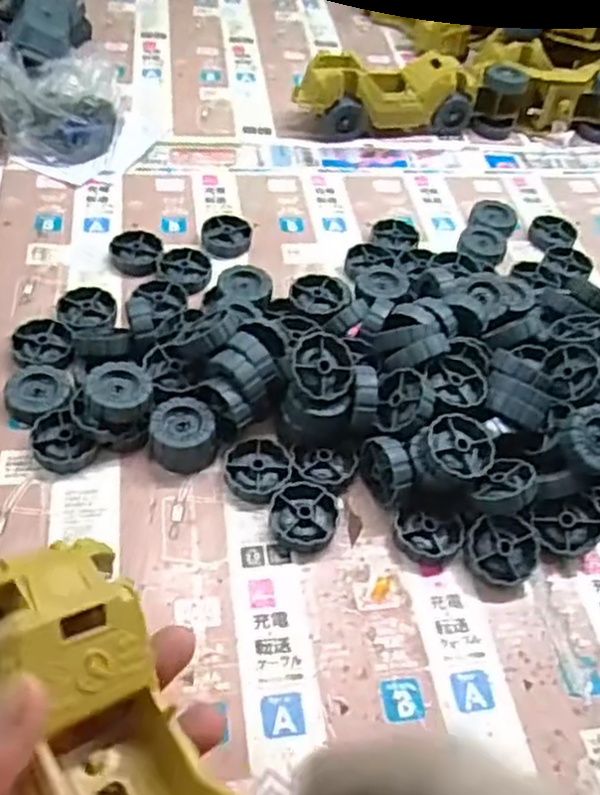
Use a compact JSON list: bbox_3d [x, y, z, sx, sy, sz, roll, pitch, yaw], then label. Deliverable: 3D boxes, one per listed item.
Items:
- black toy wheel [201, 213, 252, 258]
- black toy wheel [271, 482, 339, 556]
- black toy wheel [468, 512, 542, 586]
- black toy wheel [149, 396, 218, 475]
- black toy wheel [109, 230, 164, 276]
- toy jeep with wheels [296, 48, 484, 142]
[{"bbox_3d":[-0.057,-0.127,0.565,0.038,0.011,0.039,2,48,-3],"label":"black toy wheel"},{"bbox_3d":[0.002,0.068,0.409,0.037,0.013,0.039,2,48,-3],"label":"black toy wheel"},{"bbox_3d":[0.111,0.085,0.400,0.038,0.014,0.037,17,74,1],"label":"black toy wheel"},{"bbox_3d":[-0.068,0.023,0.426,0.037,0.027,0.039,2,48,-3],"label":"black toy wheel"},{"bbox_3d":[-0.123,-0.108,0.540,0.037,0.011,0.045,-4,49,-8],"label":"black toy wheel"},{"bbox_3d":[0.081,-0.282,0.673,0.169,0.058,0.059,-8,50,-12],"label":"toy jeep with wheels"}]

